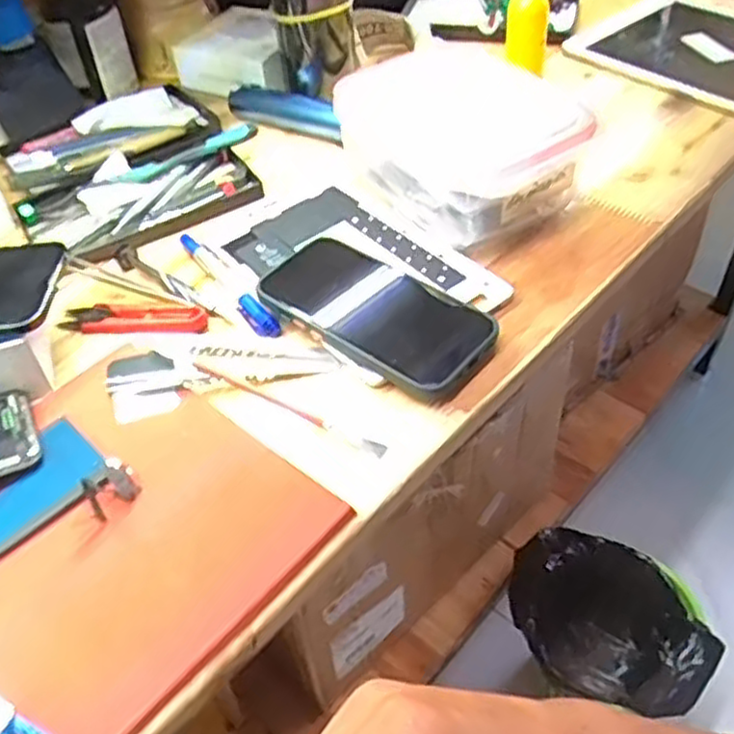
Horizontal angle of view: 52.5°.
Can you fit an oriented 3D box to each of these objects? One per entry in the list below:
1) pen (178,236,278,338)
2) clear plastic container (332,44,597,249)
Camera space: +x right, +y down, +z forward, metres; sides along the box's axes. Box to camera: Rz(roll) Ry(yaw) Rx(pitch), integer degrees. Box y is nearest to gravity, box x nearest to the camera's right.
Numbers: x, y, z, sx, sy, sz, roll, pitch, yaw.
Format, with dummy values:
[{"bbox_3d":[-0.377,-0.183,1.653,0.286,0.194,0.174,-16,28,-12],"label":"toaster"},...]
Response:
[{"bbox_3d":[-0.097,-0.061,0.515,0.014,0.007,0.127,-29,51,-21],"label":"pen"},{"bbox_3d":[0.060,-0.168,0.545,0.096,0.097,0.181,-32,55,-23],"label":"clear plastic container"}]

